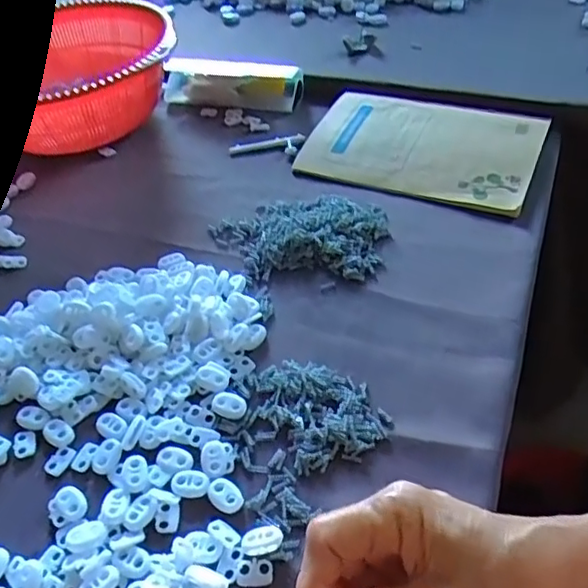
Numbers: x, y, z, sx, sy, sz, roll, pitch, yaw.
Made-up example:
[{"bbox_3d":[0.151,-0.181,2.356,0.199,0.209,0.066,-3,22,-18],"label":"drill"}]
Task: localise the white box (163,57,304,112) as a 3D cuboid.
[{"bbox_3d":[-0.071,-0.230,0.661,0.154,0.038,0.041,8,46,15],"label":"white box"}]

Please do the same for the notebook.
[{"bbox_3d":[0.118,-0.138,0.559,0.200,0.014,0.143,15,49,22],"label":"notebook"}]

